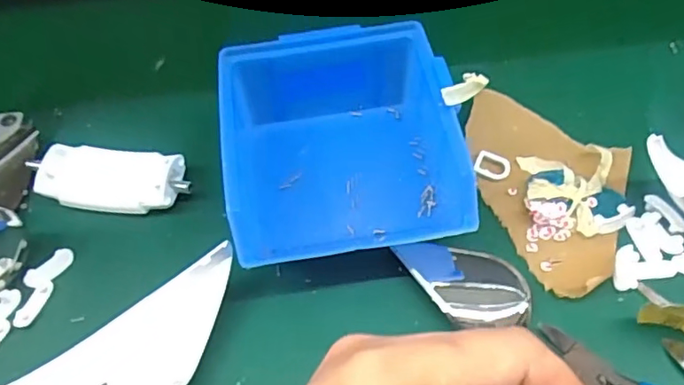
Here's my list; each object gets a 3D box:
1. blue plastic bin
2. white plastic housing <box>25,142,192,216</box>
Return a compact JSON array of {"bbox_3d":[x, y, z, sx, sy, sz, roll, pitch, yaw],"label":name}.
[{"bbox_3d":[0.002,-0.026,0.317,0.130,0.057,0.139,-6,55,-1],"label":"blue plastic bin"},{"bbox_3d":[-0.138,-0.008,0.337,0.089,0.017,0.042,2,56,5],"label":"white plastic housing"}]

